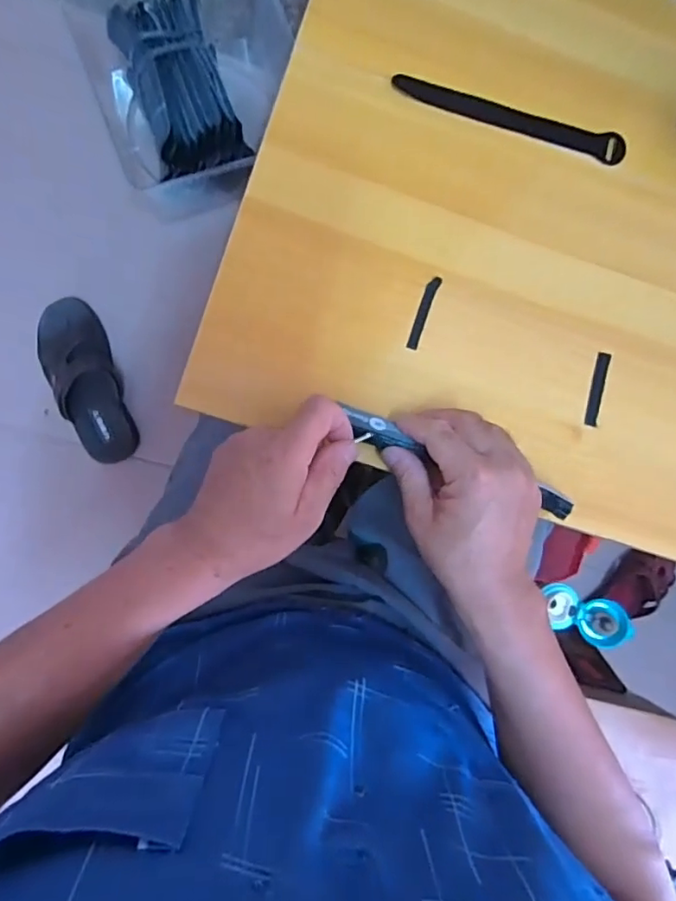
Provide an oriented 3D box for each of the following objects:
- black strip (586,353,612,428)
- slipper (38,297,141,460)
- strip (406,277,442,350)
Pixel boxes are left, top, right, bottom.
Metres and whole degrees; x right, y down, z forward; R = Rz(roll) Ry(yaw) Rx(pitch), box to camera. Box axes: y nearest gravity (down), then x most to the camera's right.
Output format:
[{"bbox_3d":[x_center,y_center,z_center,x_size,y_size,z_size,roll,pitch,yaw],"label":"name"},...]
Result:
[{"bbox_3d":[0.210,-0.049,0.439,0.012,0.006,0.059,13,85,-6],"label":"black strip"},{"bbox_3d":[-0.390,-0.110,0.843,0.096,0.057,0.258,-24,90,-8],"label":"slipper"},{"bbox_3d":[0.067,-0.109,0.428,0.010,0.004,0.061,21,84,-5],"label":"strip"}]

